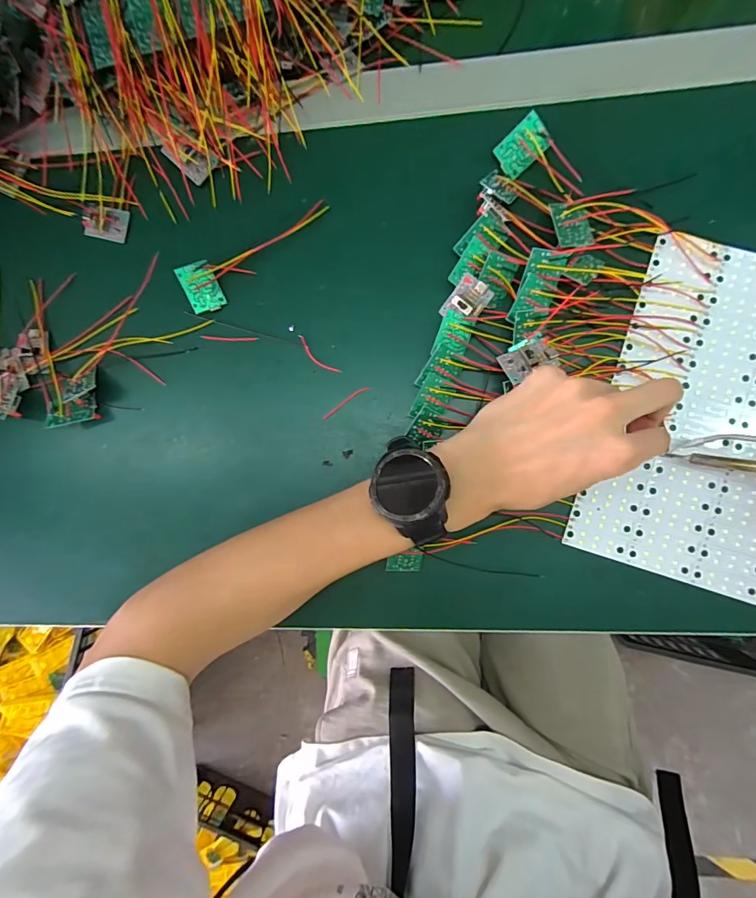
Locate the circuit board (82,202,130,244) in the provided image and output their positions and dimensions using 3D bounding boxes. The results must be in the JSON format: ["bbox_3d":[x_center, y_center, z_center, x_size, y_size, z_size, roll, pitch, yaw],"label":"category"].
[{"bbox_3d":[-0.225,-0.186,0.341,0.036,0.005,0.026,12,105,-5],"label":"circuit board"}]

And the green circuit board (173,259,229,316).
[{"bbox_3d":[-0.139,-0.128,0.328,0.028,0.004,0.036,-26,106,-19],"label":"green circuit board"}]

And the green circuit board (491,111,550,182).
[{"bbox_3d":[0.107,-0.223,0.305,0.035,0.004,0.027,-36,106,25],"label":"green circuit board"}]

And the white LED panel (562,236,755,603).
[{"bbox_3d":[0.278,-0.013,0.291,0.221,0.005,0.235,17,91,6],"label":"white LED panel"}]

